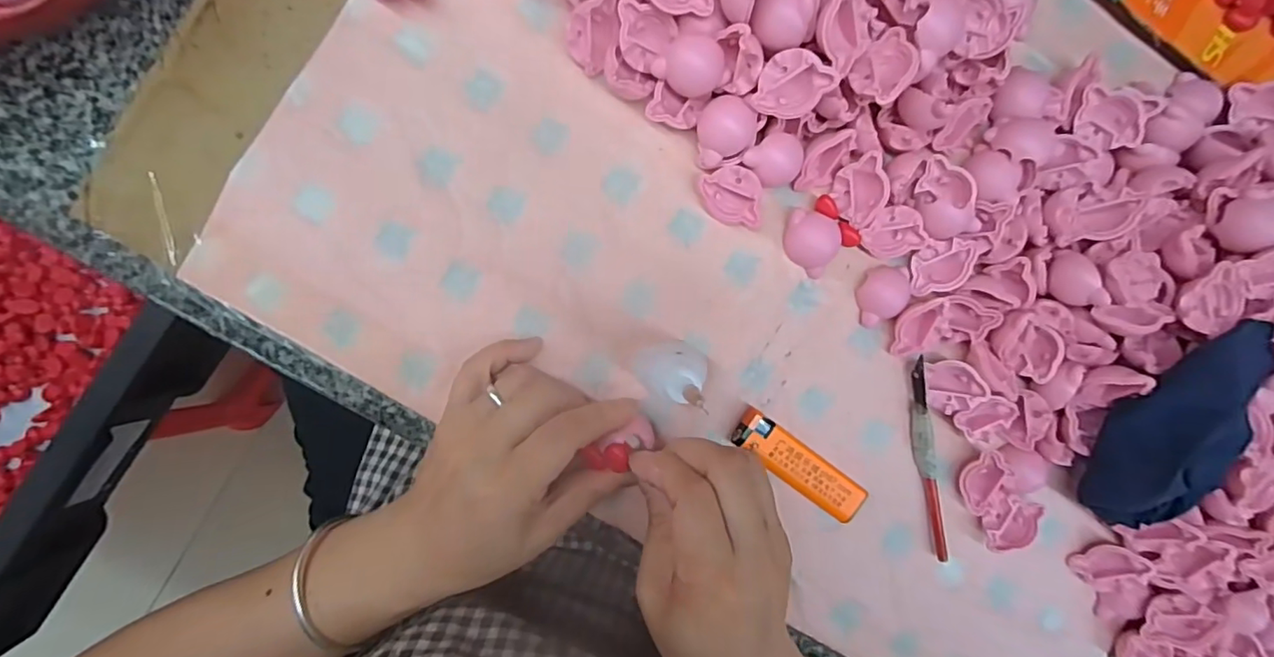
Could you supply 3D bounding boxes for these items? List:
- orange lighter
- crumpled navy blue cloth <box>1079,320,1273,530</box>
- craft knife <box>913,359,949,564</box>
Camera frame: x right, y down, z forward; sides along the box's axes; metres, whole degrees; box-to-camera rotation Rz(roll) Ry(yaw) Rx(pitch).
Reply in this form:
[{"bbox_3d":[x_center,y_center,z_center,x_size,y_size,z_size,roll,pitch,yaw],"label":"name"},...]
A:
[{"bbox_3d":[0.088,0.075,0.305,0.078,0.014,0.024,36,90,-5],"label":"orange lighter"},{"bbox_3d":[0.276,0.053,0.281,0.054,0.029,0.117,21,108,-7],"label":"crumpled navy blue cloth"},{"bbox_3d":[0.163,0.074,0.312,0.010,0.008,0.117,-11,94,-4],"label":"craft knife"}]

